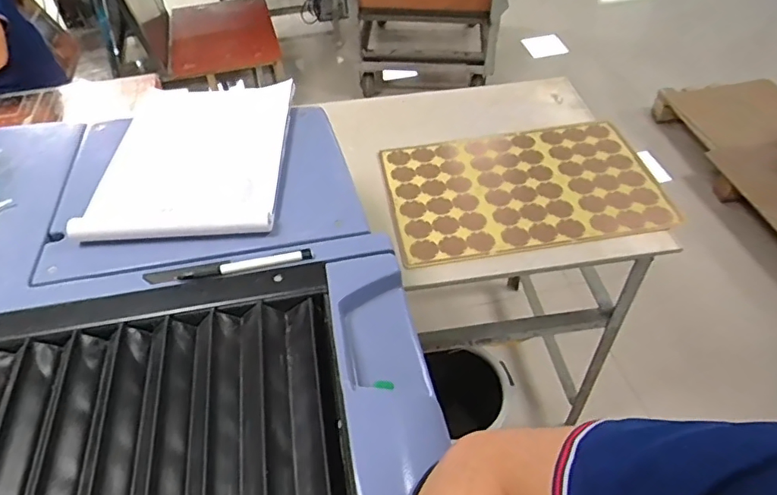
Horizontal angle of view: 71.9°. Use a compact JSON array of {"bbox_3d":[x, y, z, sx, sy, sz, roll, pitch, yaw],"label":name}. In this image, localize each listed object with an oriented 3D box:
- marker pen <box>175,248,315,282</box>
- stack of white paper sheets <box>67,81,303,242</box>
[{"bbox_3d":[-0.148,0.018,0.556,0.138,0.009,0.015,-9,47,-6],"label":"marker pen"},{"bbox_3d":[-0.238,-0.124,0.682,0.212,0.029,0.288,-2,47,1],"label":"stack of white paper sheets"}]

